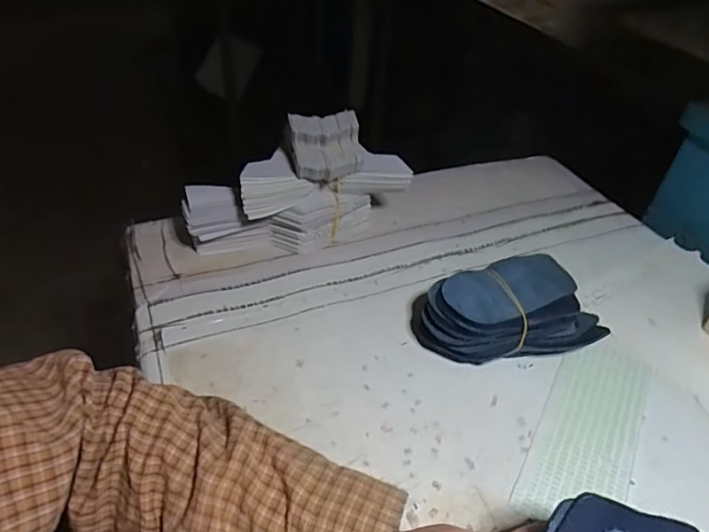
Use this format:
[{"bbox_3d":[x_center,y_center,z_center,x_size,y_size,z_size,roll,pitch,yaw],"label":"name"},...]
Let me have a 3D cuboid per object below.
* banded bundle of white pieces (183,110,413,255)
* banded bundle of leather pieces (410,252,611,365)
[{"bbox_3d":[-0.059,-0.081,0.537,0.230,0.143,0.066,-9,43,-16],"label":"banded bundle of white pieces"},{"bbox_3d":[0.138,0.041,0.480,0.160,0.058,0.093,-4,42,-10],"label":"banded bundle of leather pieces"}]

